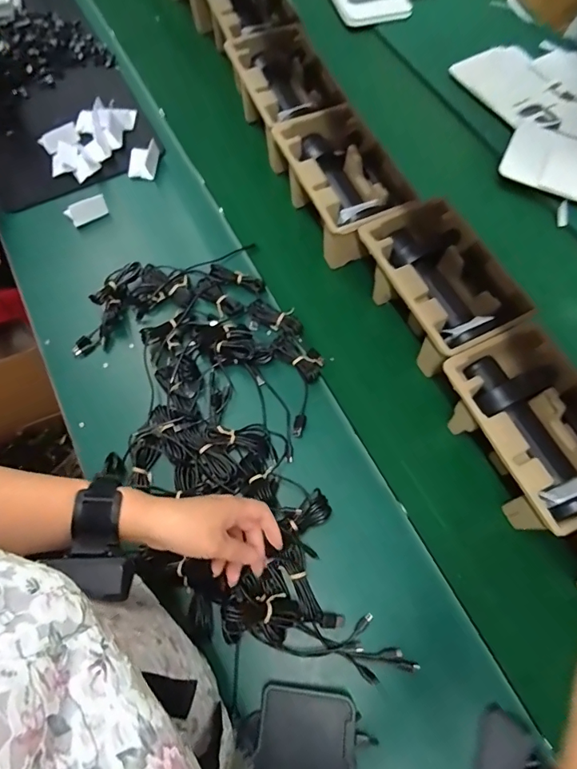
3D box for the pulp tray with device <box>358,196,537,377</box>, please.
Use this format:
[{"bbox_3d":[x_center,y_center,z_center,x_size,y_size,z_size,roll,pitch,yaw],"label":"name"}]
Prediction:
[{"bbox_3d":[0.204,-0.135,0.643,0.140,0.101,0.230,-22,66,-11],"label":"pulp tray with device"}]

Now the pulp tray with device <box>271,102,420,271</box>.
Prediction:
[{"bbox_3d":[0.082,-0.314,0.726,0.148,0.109,0.229,-22,66,-11],"label":"pulp tray with device"}]

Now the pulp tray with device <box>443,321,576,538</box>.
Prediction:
[{"bbox_3d":[0.298,0.058,0.558,0.144,0.098,0.224,-27,67,-13],"label":"pulp tray with device"}]

